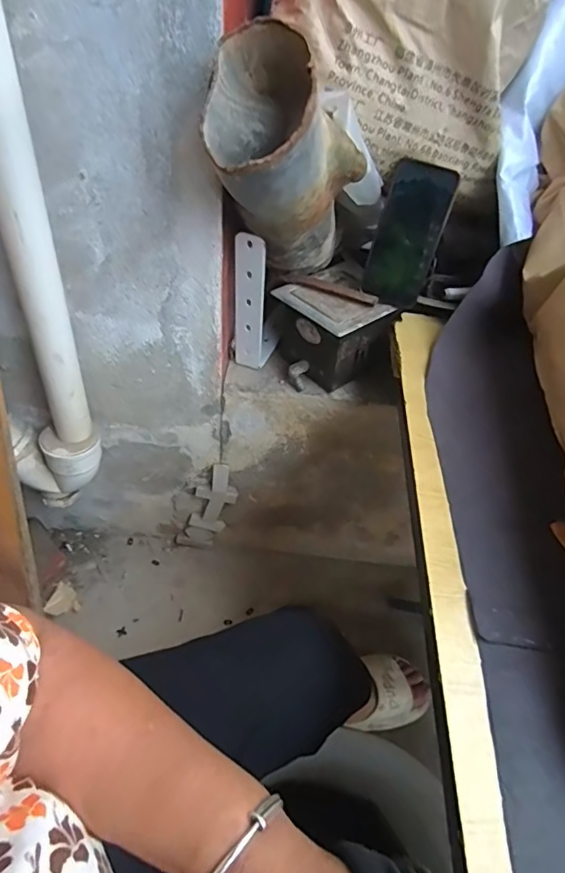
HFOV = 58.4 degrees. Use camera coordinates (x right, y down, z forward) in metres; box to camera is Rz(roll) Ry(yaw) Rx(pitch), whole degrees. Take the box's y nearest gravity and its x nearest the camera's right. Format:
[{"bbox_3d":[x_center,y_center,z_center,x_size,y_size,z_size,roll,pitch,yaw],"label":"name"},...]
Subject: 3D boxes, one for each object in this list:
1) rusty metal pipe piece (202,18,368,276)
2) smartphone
[{"bbox_3d":[0.016,-0.255,0.556,0.114,0.329,0.136,18,87,10],"label":"rusty metal pipe piece"},{"bbox_3d":[0.158,-0.252,0.637,0.076,0.166,0.013,16,21,2],"label":"smartphone"}]

